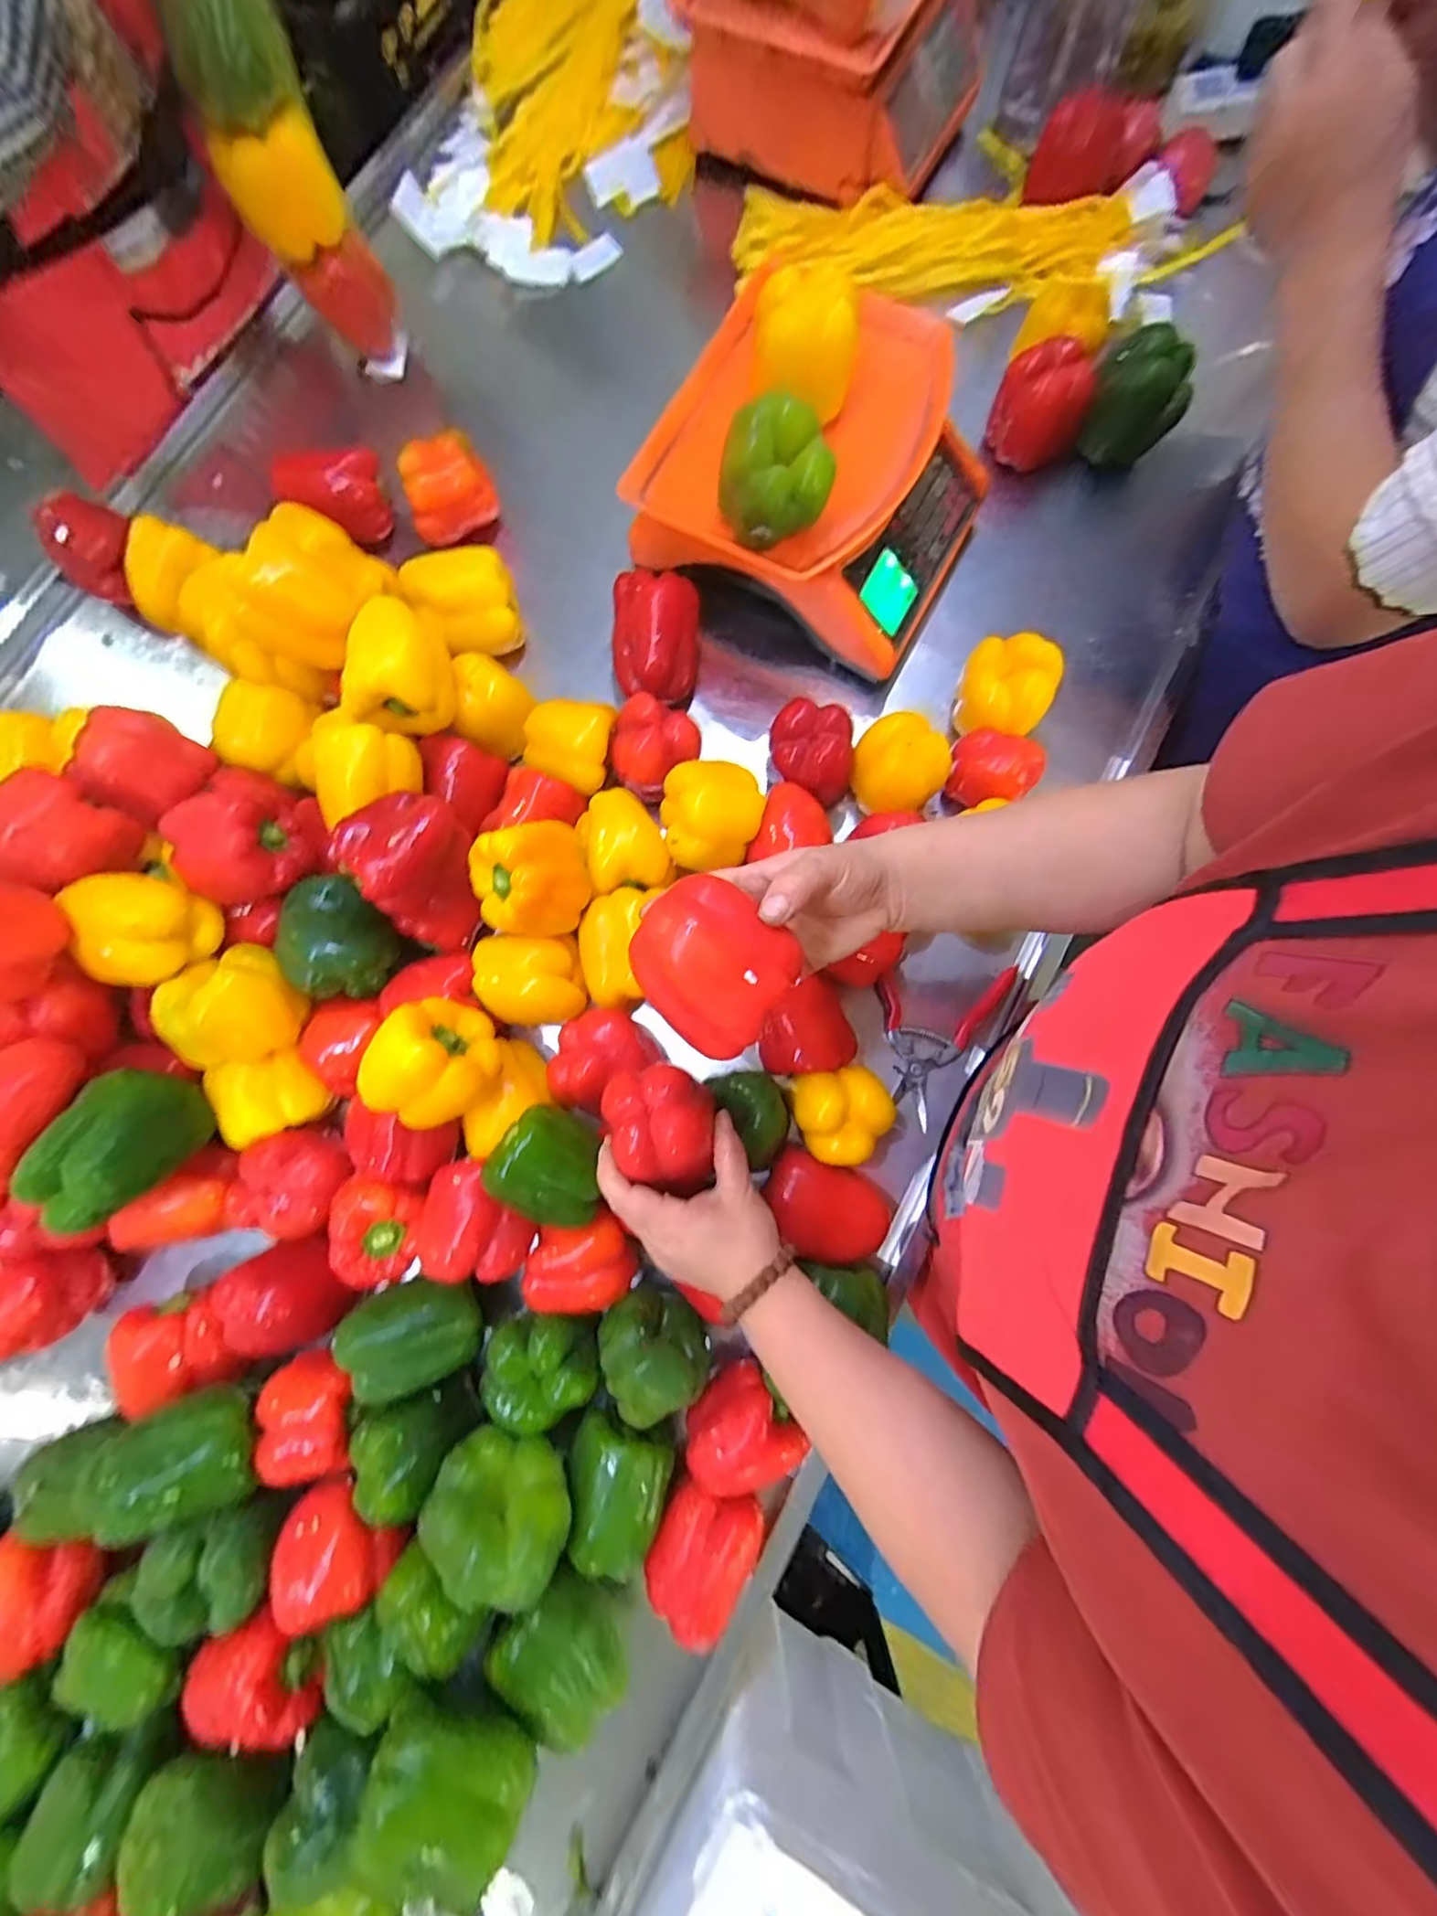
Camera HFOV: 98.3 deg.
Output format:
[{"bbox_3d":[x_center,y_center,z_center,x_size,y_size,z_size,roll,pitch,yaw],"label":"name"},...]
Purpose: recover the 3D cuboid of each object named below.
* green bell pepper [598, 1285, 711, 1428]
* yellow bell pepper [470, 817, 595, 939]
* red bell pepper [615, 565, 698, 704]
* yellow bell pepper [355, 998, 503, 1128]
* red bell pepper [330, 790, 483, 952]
[{"bbox_3d":[-0.053,0.305,0.478,0.071,0.067,0.084,-42,82,-6],"label":"green bell pepper"},{"bbox_3d":[-0.151,-0.063,0.500,0.091,0.078,0.085,-18,80,-2],"label":"yellow bell pepper"},{"bbox_3d":[-0.061,-0.308,0.599,0.084,0.074,0.109,-3,80,0],"label":"red bell pepper"},{"bbox_3d":[-0.211,0.082,0.471,0.082,0.089,0.093,23,81,5],"label":"yellow bell pepper"},{"bbox_3d":[-0.244,-0.074,0.506,0.085,0.101,0.102,25,81,5],"label":"red bell pepper"}]

